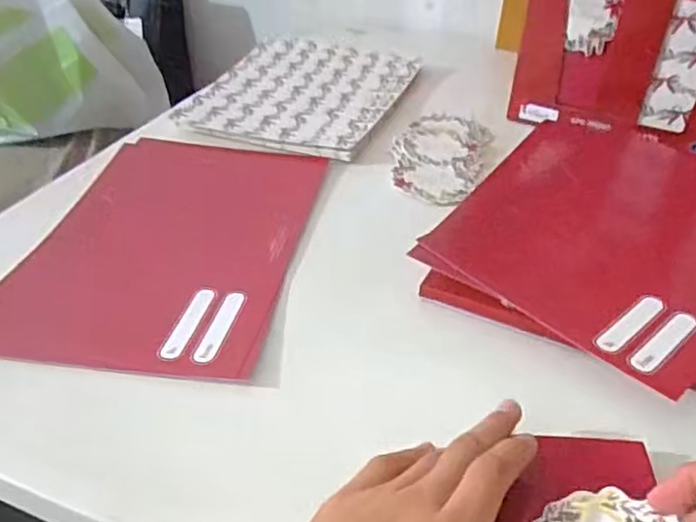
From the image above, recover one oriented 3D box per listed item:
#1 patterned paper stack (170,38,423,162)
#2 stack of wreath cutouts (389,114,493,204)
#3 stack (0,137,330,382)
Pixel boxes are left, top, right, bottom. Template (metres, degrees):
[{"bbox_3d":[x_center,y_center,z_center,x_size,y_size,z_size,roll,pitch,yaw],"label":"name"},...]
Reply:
[{"bbox_3d":[-0.042,-0.180,0.649,0.181,0.010,0.262,12,36,13],"label":"patterned paper stack"},{"bbox_3d":[0.082,-0.098,0.566,0.078,0.008,0.168,12,37,11],"label":"stack of wreath cutouts"},{"bbox_3d":[-0.122,-0.020,0.448,0.174,0.012,0.255,6,35,4],"label":"stack"}]

